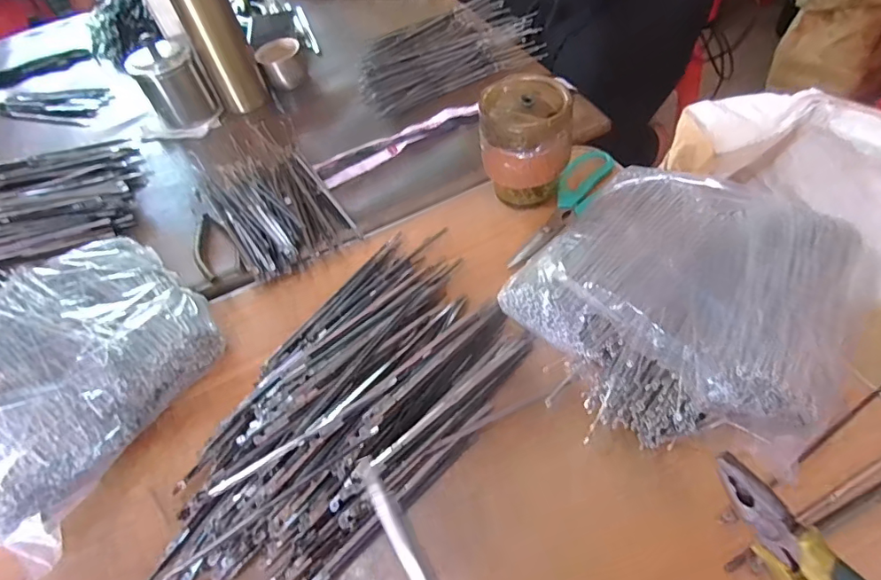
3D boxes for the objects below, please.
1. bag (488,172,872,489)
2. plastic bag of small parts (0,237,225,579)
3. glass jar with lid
[{"bbox_3d":[0.188,0.006,0.387,0.222,0.068,0.226,34,62,26],"label":"bag"},{"bbox_3d":[-0.325,0.062,0.435,0.233,0.064,0.226,27,59,23],"label":"plastic bag of small parts"},{"bbox_3d":[0.081,-0.140,0.481,0.082,0.103,0.079,-5,54,7],"label":"glass jar with lid"}]

